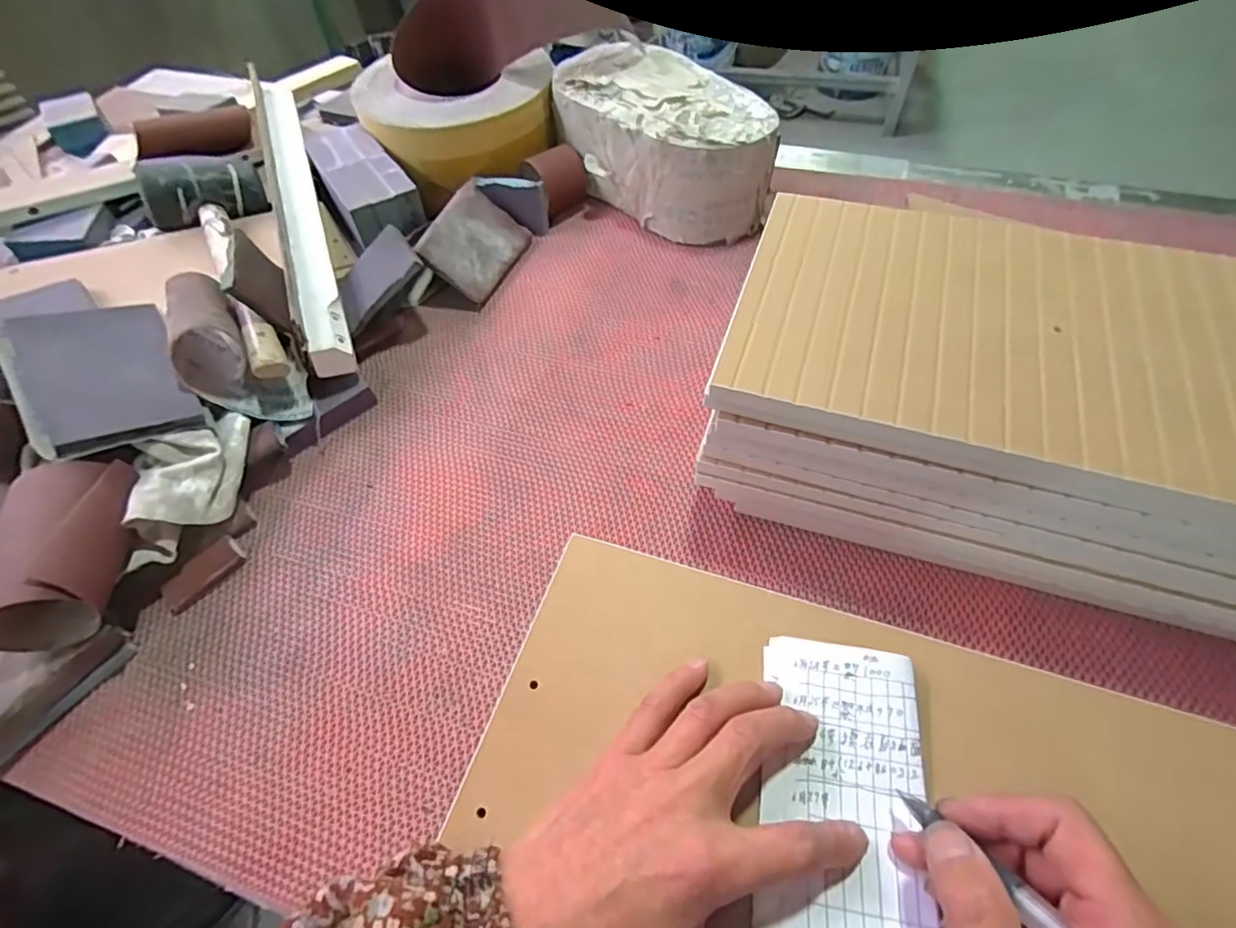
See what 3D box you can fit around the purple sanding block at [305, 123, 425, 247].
[{"bbox_3d":[-0.303,-0.334,0.677,0.087,0.040,0.215,-28,60,-16],"label":"purple sanding block"}]

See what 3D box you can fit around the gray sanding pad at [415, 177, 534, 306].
[{"bbox_3d":[-0.163,-0.257,0.666,0.095,0.010,0.134,35,58,-18],"label":"gray sanding pad"}]

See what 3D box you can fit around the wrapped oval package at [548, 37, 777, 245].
[{"bbox_3d":[0.047,-0.392,0.707,0.160,0.121,0.278,-32,61,-18],"label":"wrapped oval package"}]

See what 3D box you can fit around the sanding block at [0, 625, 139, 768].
[{"bbox_3d":[-0.438,0.159,0.423,0.072,0.045,0.121,29,62,19],"label":"sanding block"}]

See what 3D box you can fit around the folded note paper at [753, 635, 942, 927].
[{"bbox_3d":[0.101,0.184,0.254,0.074,0.015,0.206,7,55,7],"label":"folded note paper"}]

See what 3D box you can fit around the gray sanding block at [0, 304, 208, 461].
[{"bbox_3d":[-0.433,-0.071,0.485,0.108,0.022,0.123,-23,84,-42],"label":"gray sanding block"}]

